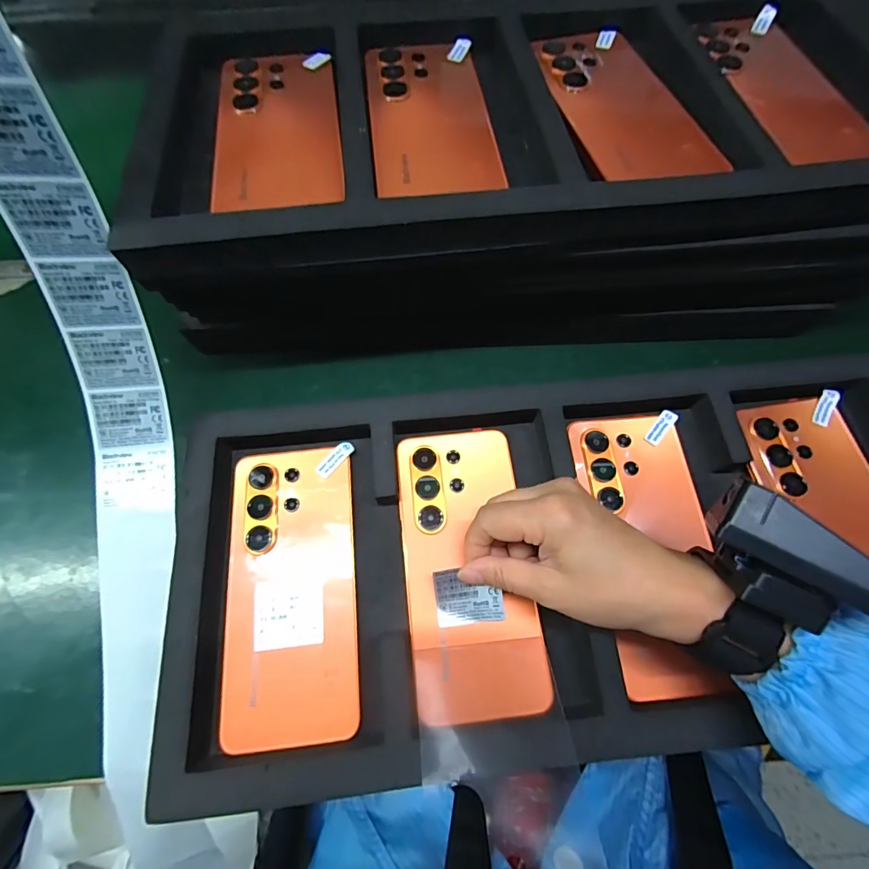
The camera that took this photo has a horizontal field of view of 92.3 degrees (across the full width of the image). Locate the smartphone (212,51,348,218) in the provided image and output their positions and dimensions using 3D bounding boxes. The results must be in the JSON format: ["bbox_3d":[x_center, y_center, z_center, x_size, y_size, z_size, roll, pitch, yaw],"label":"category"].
[{"bbox_3d":[-0.101,-0.198,0.269,0.074,0.012,0.144,-8,68,-3],"label":"smartphone"}]

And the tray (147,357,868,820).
[{"bbox_3d":[0.087,0.068,0.257,0.472,0.035,0.217,-6,67,1],"label":"tray"}]

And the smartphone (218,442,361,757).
[{"bbox_3d":[-0.088,0.090,0.256,0.076,0.010,0.168,-6,67,1],"label":"smartphone"}]

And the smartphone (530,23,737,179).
[{"bbox_3d":[0.121,-0.220,0.275,0.075,0.004,0.153,-13,68,-5],"label":"smartphone"}]

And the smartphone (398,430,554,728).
[{"bbox_3d":[0.020,0.079,0.260,0.075,0.013,0.169,-7,70,0],"label":"smartphone"}]

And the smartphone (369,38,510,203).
[{"bbox_3d":[-0.003,-0.211,0.273,0.076,0.007,0.149,-7,67,0],"label":"smartphone"}]

